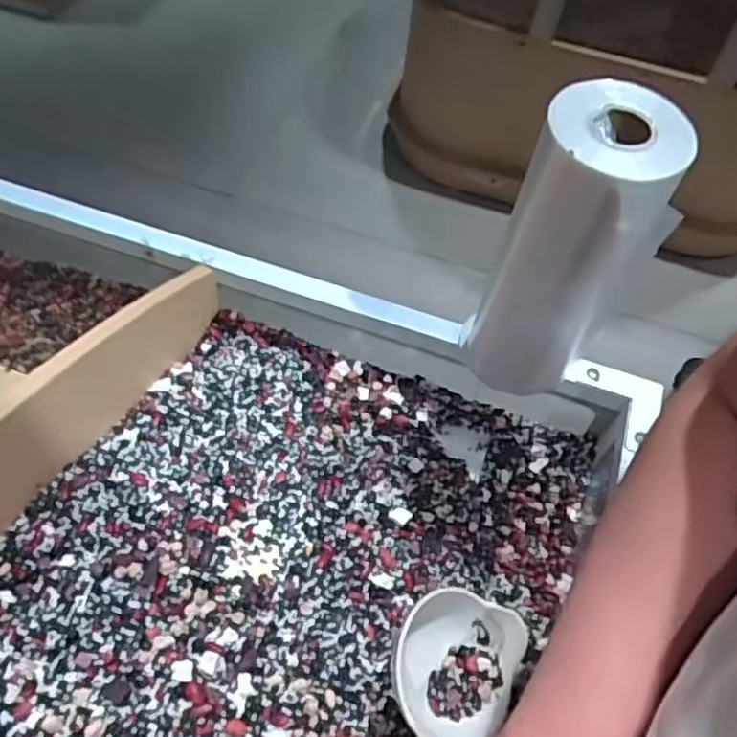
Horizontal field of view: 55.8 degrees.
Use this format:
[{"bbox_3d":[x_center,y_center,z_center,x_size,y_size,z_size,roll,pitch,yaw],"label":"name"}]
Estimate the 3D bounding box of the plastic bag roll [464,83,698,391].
[{"bbox_3d":[0.141,-0.079,0.526,0.091,0.255,0.081,20,58,8],"label":"plastic bag roll"}]

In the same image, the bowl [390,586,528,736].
[{"bbox_3d":[0.063,0.222,0.512,0.090,0.037,0.108,19,58,7],"label":"bowl"}]

